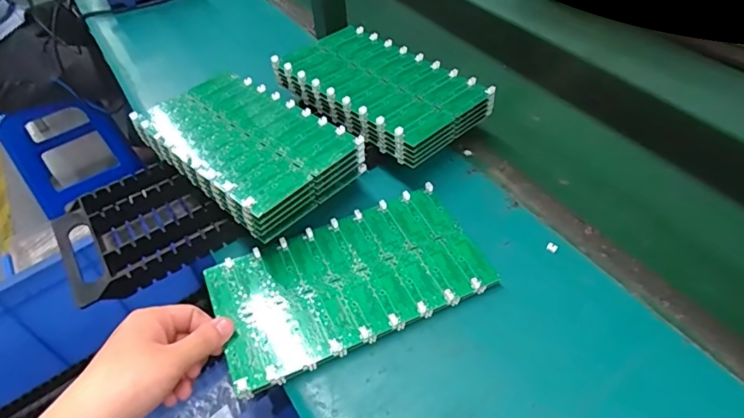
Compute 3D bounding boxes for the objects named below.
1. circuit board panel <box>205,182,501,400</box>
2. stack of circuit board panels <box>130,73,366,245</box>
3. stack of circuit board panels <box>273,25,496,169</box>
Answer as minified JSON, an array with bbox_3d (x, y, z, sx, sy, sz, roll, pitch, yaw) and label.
[{"bbox_3d":[-0.023,0.064,0.465,0.244,0.012,0.137,-22,50,-14],"label":"circuit board panel"},{"bbox_3d":[-0.139,-0.073,0.539,0.233,0.043,0.139,33,58,30],"label":"stack of circuit board panels"},{"bbox_3d":[0.010,-0.152,0.605,0.145,0.043,0.246,-36,54,-25],"label":"stack of circuit board panels"}]

